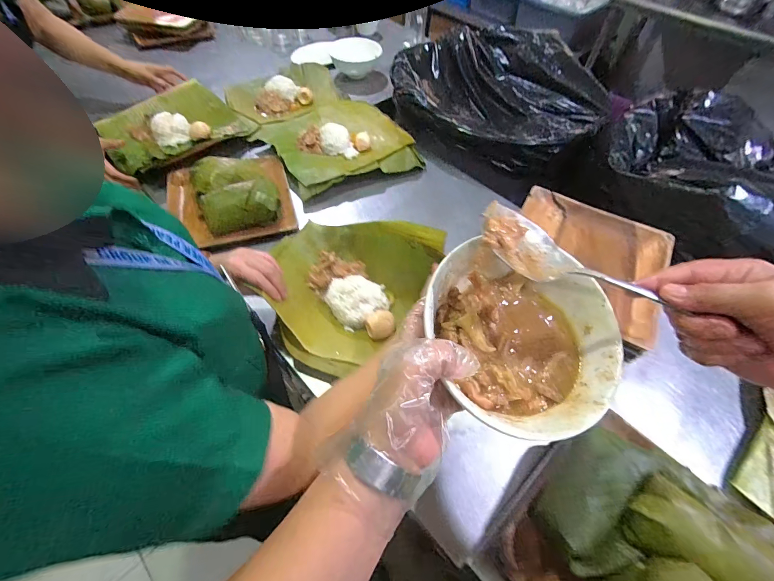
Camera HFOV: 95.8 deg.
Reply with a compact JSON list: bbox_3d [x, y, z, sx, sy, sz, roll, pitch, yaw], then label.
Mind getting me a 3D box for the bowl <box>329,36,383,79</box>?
[{"bbox_3d":[-0.110,-0.833,1.247,0.169,0.069,0.169,1,58,-2],"label":"bowl"}]

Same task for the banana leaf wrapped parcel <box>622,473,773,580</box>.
[{"bbox_3d":[0.325,0.257,0.344,0.145,0.040,0.077,30,60,29],"label":"banana leaf wrapped parcel"}]

